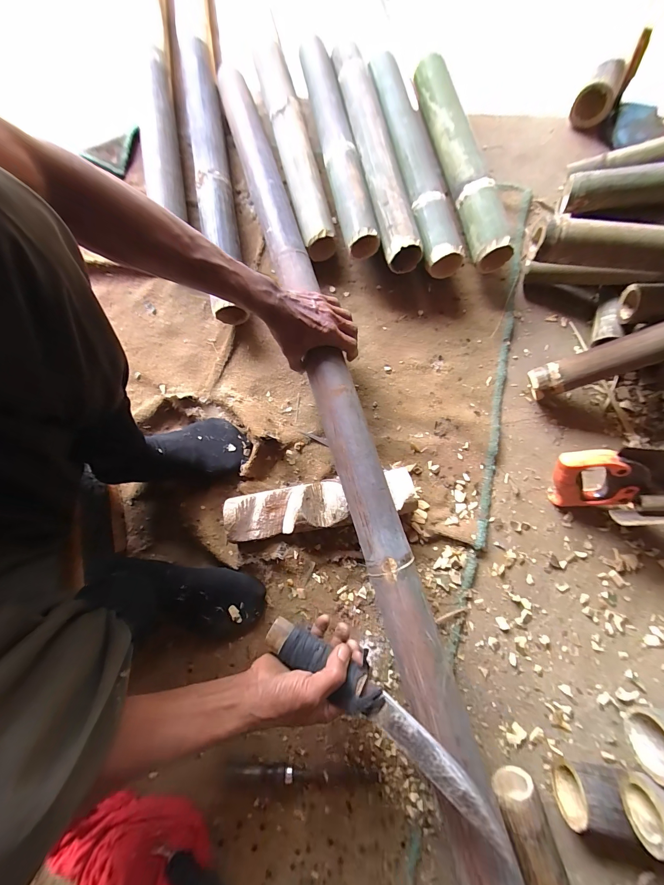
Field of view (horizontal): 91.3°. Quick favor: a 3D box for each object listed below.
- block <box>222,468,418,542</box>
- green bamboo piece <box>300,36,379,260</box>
[{"bbox_3d":[-0.022,0.101,0.532,0.303,0.053,0.080,-10,79,0],"label":"block"},{"bbox_3d":[0.002,-0.591,0.621,0.063,0.067,0.508,-12,80,0],"label":"green bamboo piece"}]

